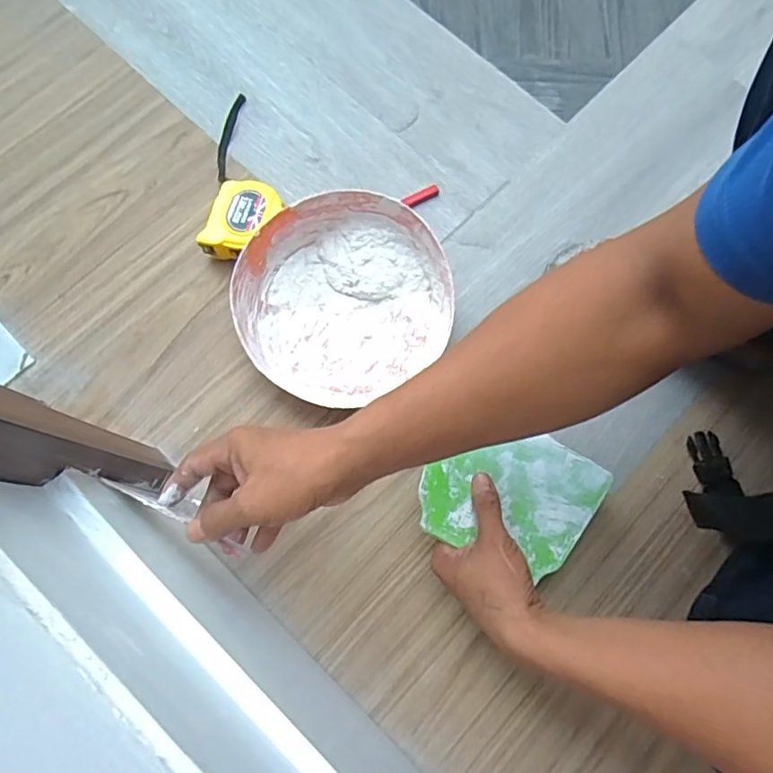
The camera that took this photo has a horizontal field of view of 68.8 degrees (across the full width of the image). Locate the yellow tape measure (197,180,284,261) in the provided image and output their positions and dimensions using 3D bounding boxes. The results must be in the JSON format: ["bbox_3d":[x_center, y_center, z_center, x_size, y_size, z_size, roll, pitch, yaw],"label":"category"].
[{"bbox_3d":[-0.146,-0.171,0.591,0.074,0.045,0.082,13,76,1],"label":"yellow tape measure"}]

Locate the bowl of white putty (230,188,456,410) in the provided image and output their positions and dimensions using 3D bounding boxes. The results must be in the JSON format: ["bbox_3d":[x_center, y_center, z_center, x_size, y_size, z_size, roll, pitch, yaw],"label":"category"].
[{"bbox_3d":[-0.041,-0.086,0.562,0.204,0.067,0.194,0,76,-2],"label":"bowl of white putty"}]

